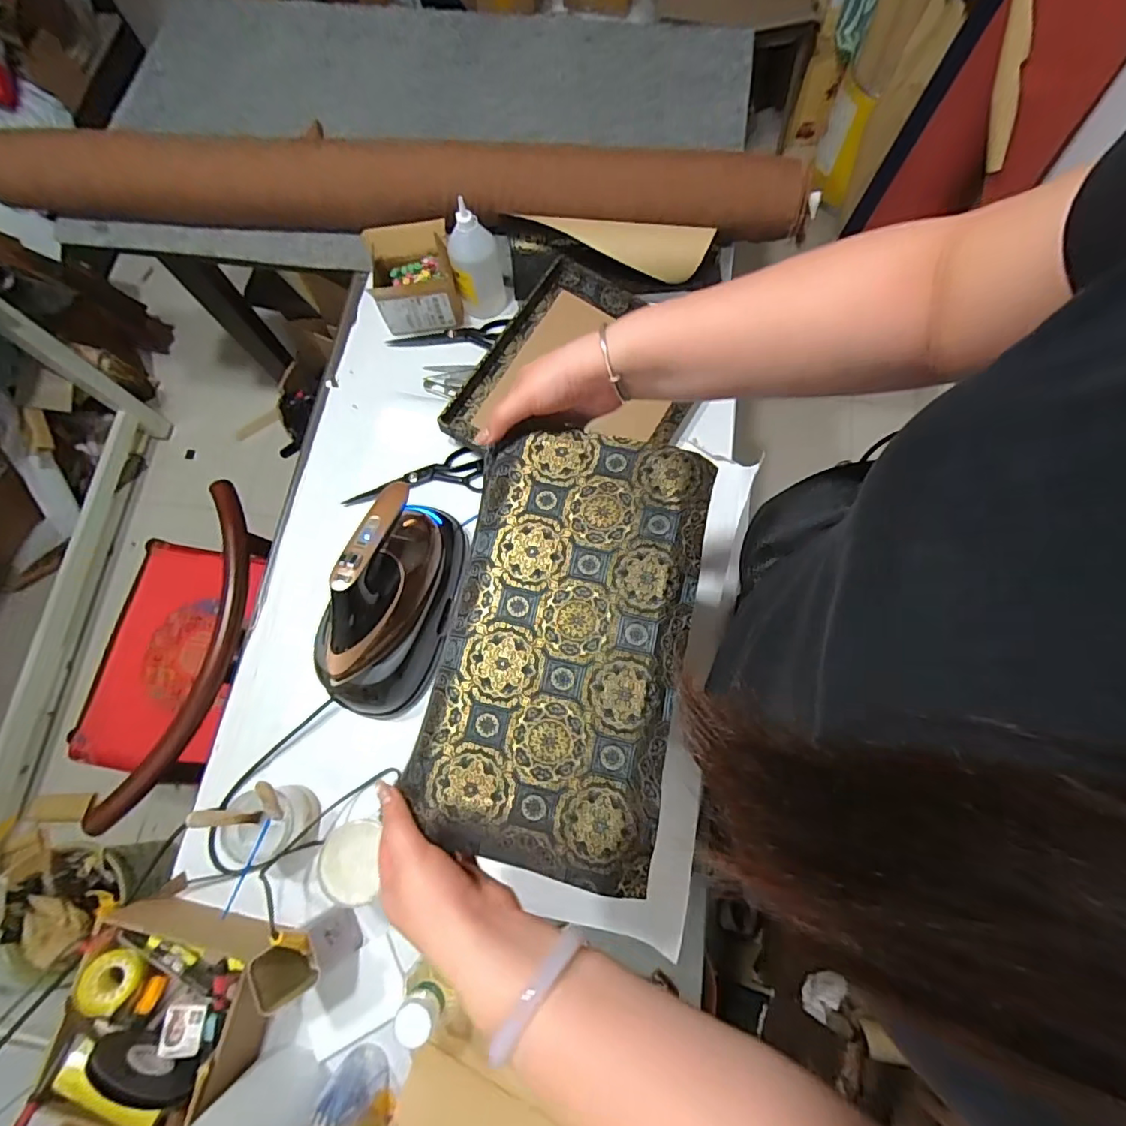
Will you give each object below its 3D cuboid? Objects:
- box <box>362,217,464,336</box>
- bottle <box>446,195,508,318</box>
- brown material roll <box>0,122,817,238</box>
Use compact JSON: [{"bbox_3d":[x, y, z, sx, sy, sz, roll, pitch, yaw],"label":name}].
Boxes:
[{"bbox_3d":[-0.246,-0.471,0.916,0.135,0.118,0.116,-9,74,-1],"label":"box"},{"bbox_3d":[-0.143,-0.494,0.899,0.077,0.187,0.074,-9,74,-1],"label":"bottle"},{"bbox_3d":[-0.326,-0.658,0.970,1.467,0.130,0.111,4,74,3],"label":"brown material roll"}]

